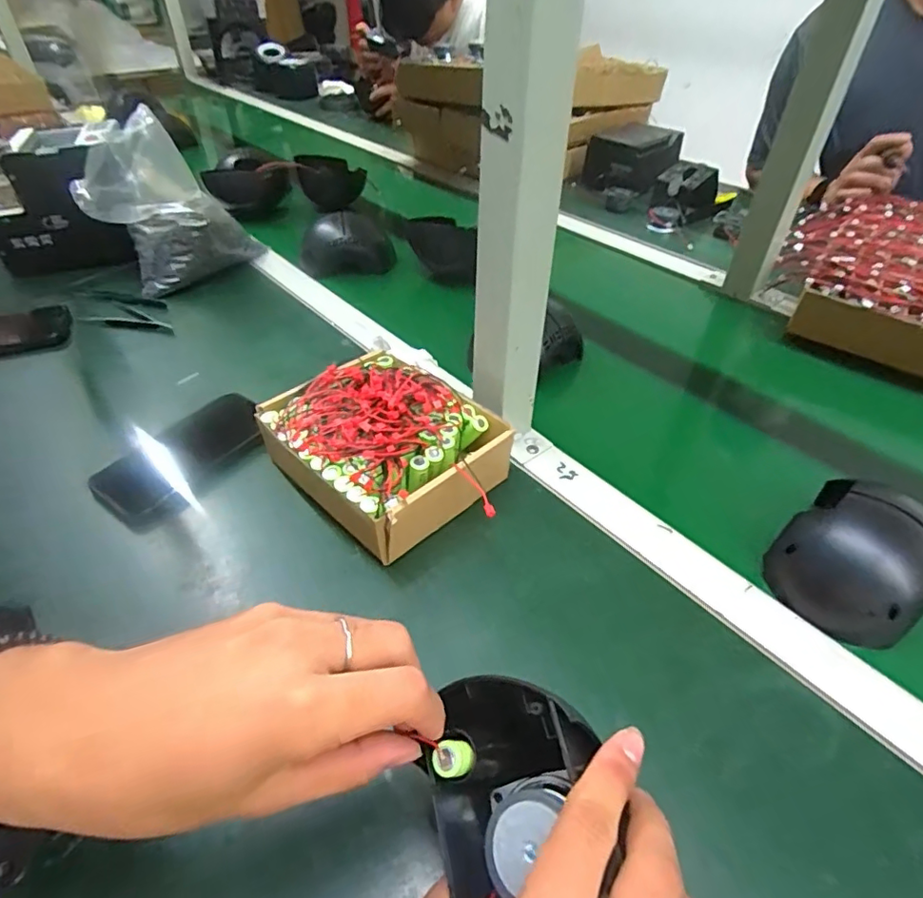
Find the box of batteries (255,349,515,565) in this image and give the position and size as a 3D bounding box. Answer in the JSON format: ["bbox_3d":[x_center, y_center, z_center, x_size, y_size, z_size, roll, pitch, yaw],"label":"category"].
[{"bbox_3d":[-0.060,-0.005,0.435,0.152,0.082,0.170,-29,51,-29],"label":"box of batteries"}]

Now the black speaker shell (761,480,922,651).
[{"bbox_3d":[0.270,0.073,0.372,0.085,0.060,0.087,-28,50,-29],"label":"black speaker shell"}]

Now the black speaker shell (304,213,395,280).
[{"bbox_3d":[-0.157,-0.278,0.749,0.120,0.062,0.061,-7,43,-10],"label":"black speaker shell"}]

